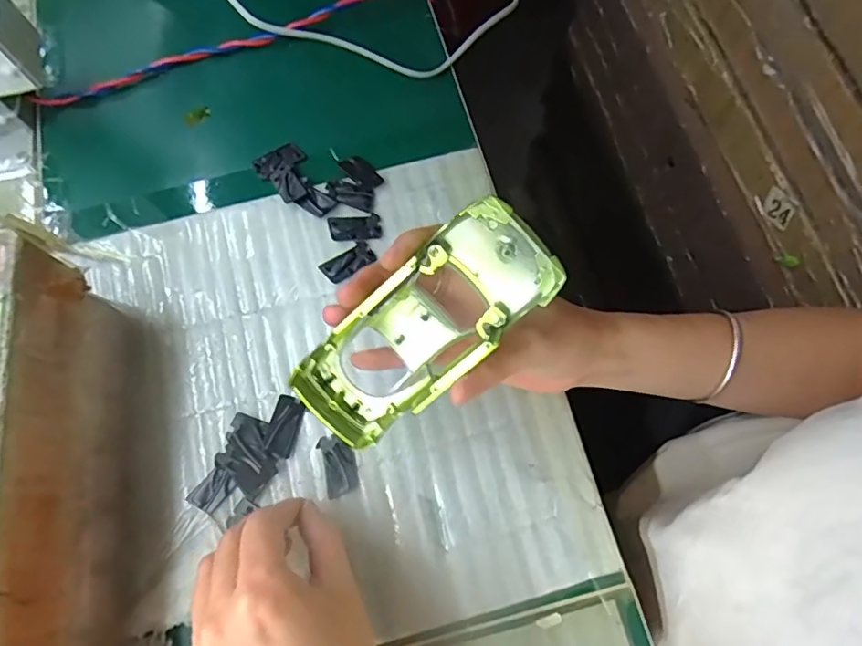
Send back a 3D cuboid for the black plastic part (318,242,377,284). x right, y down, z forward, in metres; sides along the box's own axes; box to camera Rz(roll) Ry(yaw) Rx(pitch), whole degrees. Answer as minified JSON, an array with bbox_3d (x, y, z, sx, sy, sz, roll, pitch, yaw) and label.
[{"bbox_3d":[-0.052,-0.039,0.346,0.034,0.004,0.017,-32,74,-9],"label":"black plastic part"}]

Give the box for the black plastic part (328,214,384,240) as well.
[{"bbox_3d":[-0.049,-0.063,0.353,0.034,0.004,0.017,-5,72,-1],"label":"black plastic part"}]

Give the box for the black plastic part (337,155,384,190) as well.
[{"bbox_3d":[-0.047,-0.104,0.367,0.034,0.004,0.017,43,77,13],"label":"black plastic part"}]

